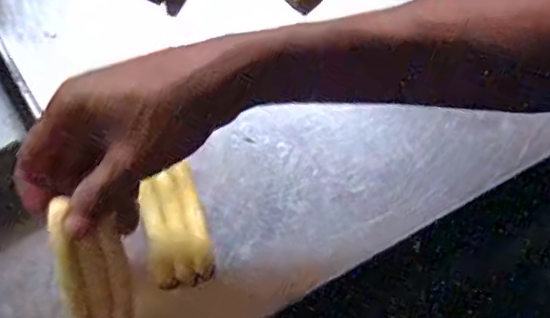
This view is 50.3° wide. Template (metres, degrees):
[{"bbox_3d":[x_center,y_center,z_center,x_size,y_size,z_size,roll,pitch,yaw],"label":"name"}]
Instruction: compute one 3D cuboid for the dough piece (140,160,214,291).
[{"bbox_3d":[-0.074,0.048,0.441,0.043,0.017,0.094,-12,72,-4],"label":"dough piece"}]

